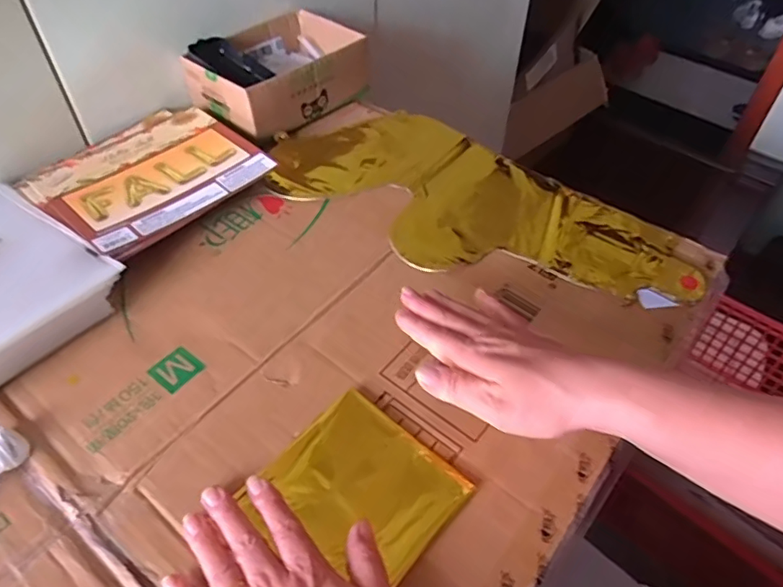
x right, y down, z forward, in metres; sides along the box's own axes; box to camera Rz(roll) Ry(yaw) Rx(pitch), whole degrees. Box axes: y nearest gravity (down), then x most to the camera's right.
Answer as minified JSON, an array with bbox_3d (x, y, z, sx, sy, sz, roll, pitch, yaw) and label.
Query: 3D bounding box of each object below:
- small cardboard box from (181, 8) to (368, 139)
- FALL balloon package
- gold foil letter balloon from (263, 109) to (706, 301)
[{"bbox_3d":[-0.133,-0.264,0.674,0.193,0.072,0.138,-33,56,-27],"label":"small cardboard box"},{"bbox_3d":[-0.243,-0.118,0.574,0.178,0.027,0.196,32,55,25],"label":"FALL balloon package"},{"bbox_3d":[0.078,-0.094,0.564,0.419,0.013,0.198,31,55,24],"label":"gold foil letter balloon"}]

